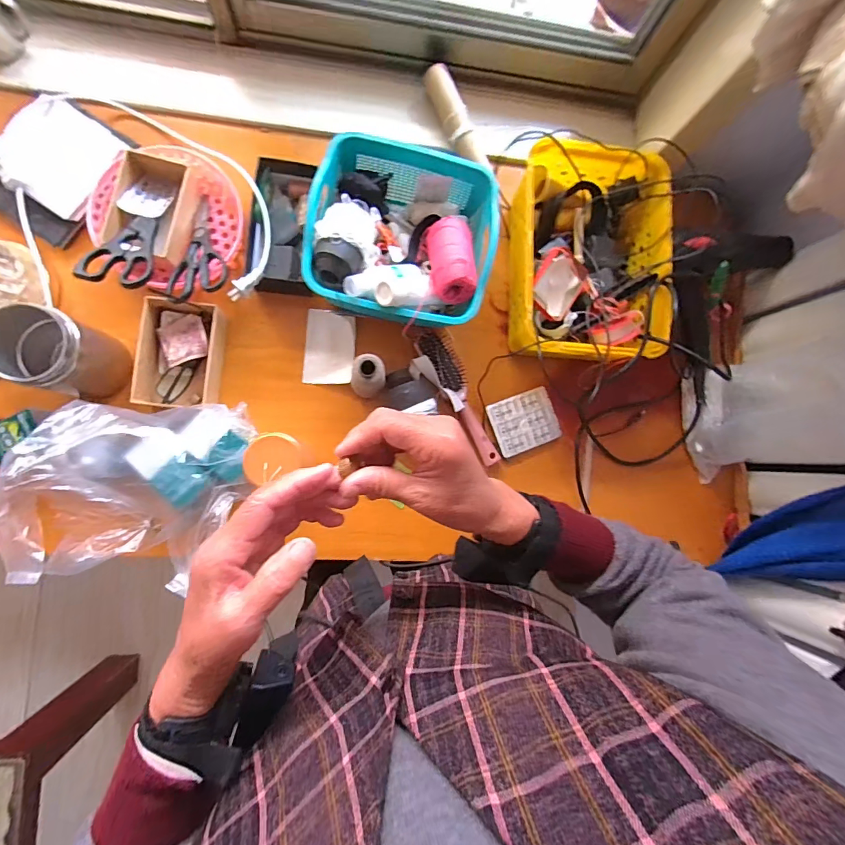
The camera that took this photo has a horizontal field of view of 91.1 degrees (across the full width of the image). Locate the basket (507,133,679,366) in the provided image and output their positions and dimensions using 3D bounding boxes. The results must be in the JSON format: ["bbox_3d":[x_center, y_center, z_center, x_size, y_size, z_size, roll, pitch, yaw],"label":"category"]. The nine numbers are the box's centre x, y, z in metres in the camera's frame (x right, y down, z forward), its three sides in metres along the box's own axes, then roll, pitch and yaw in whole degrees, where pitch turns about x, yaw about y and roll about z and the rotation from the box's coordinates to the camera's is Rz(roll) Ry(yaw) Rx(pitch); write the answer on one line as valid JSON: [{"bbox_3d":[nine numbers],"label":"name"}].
[{"bbox_3d":[0.238,-0.236,0.616,0.212,0.104,0.301,3,85,-8],"label":"basket"}]

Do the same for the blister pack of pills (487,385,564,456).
[{"bbox_3d":[0.162,-0.002,0.649,0.105,0.006,0.085,-20,89,-9],"label":"blister pack of pills"}]

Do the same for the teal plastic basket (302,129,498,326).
[{"bbox_3d":[-0.028,-0.254,0.579,0.240,0.095,0.249,13,84,-7],"label":"teal plastic basket"}]

